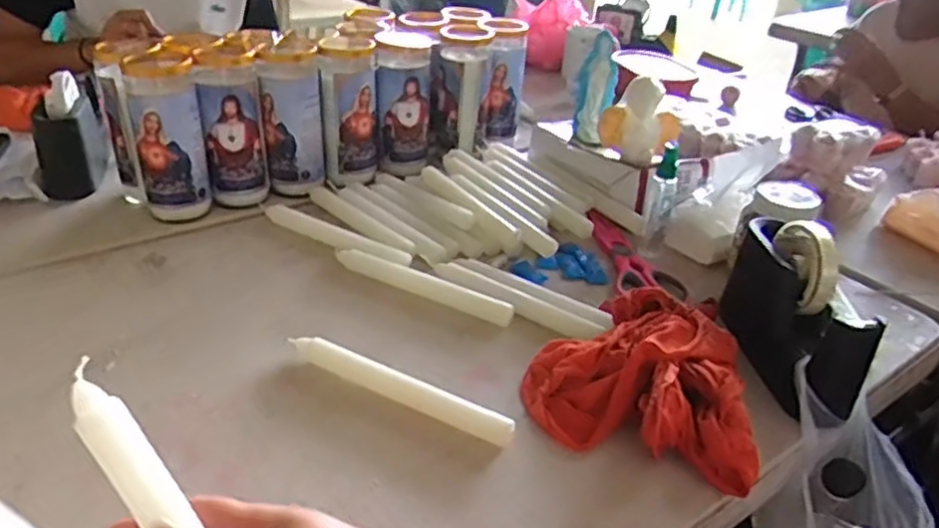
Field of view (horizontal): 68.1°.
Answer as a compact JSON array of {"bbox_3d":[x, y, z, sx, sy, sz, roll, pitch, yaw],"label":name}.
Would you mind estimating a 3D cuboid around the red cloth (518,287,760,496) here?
[{"bbox_3d":[0.141,0.087,0.592,0.178,0.046,0.188,8,32,9],"label":"red cloth"}]

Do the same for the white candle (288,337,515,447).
[{"bbox_3d":[-0.061,0.100,0.573,0.208,0.020,0.016,18,35,23],"label":"white candle"}]

